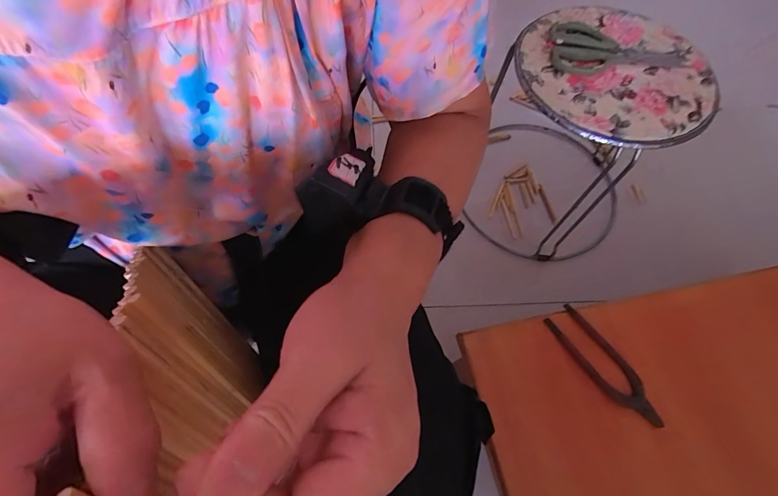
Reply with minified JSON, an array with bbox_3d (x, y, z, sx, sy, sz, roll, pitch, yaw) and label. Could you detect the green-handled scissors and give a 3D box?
[{"bbox_3d":[0.346,-0.297,0.571,0.205,0.019,0.107,10,65,2],"label":"green-handled scissors"}]

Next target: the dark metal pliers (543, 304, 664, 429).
[{"bbox_3d":[0.255,0.138,0.442,0.045,0.014,0.155,-32,70,-16],"label":"dark metal pliers"}]

